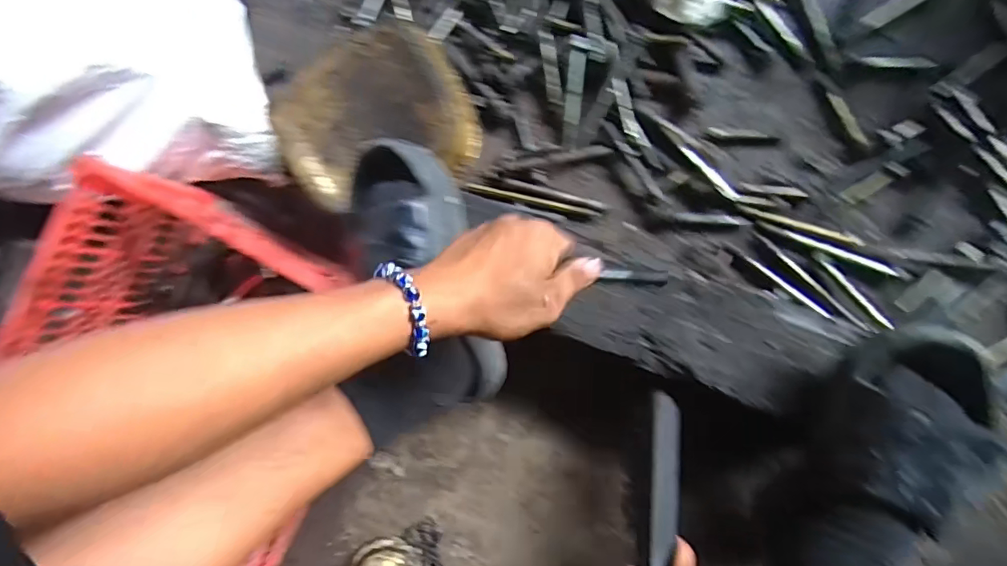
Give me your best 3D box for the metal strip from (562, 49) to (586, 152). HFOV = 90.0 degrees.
[{"bbox_3d":[0.075,-0.196,0.537,0.017,0.011,0.098,6,102,10],"label":"metal strip"}]

